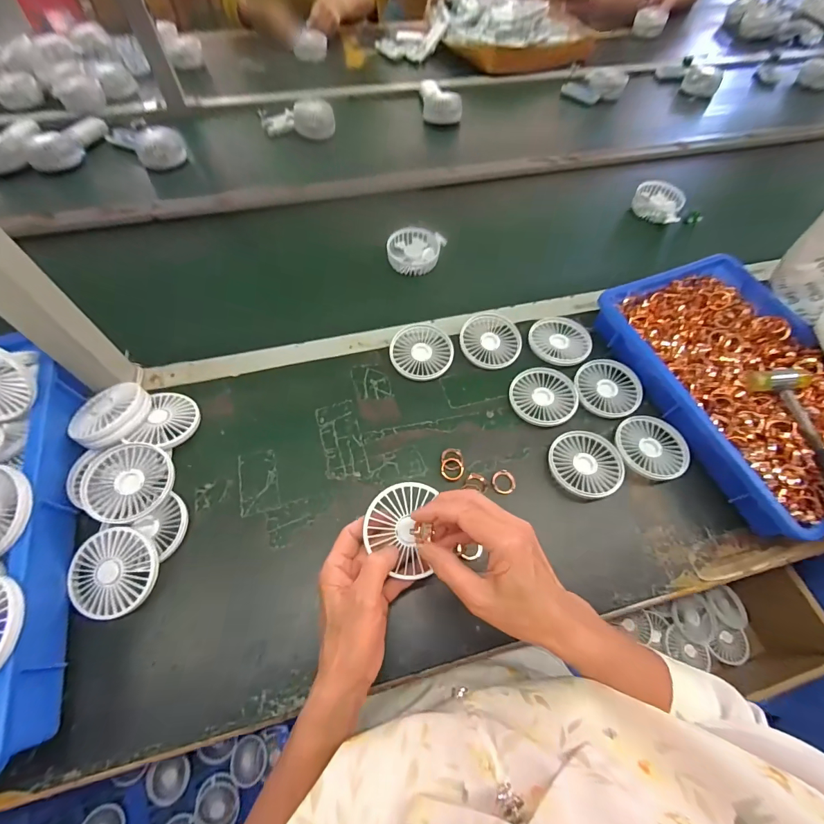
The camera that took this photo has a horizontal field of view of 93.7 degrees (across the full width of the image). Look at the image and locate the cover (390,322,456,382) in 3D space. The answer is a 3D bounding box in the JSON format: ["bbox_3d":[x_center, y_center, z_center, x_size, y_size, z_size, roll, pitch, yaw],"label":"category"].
[{"bbox_3d":[0.014,-0.086,0.557,0.086,0.017,0.091,7,61,1],"label":"cover"}]

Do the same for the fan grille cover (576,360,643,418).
[{"bbox_3d":[0.271,-0.033,0.536,0.087,0.014,0.089,36,65,15],"label":"fan grille cover"}]

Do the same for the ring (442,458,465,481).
[{"bbox_3d":[0.050,0.071,0.477,0.028,0.006,0.027,1,61,-2],"label":"ring"}]

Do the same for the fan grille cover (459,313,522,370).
[{"bbox_3d":[0.115,-0.104,0.565,0.087,0.017,0.090,5,61,0],"label":"fan grille cover"}]

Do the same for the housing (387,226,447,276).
[{"bbox_3d":[0.003,-0.283,0.673,0.092,0.024,0.099,21,63,8],"label":"housing"}]

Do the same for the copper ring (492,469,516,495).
[{"bbox_3d":[0.113,0.087,0.477,0.027,0.006,0.028,1,61,-2],"label":"copper ring"}]

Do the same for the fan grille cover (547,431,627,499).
[{"bbox_3d":[0.217,0.065,0.484,0.086,0.016,0.082,23,63,9],"label":"fan grille cover"}]

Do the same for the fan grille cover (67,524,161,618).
[{"bbox_3d":[-0.311,0.167,0.406,0.083,0.018,0.086,-9,76,-6],"label":"fan grille cover"}]

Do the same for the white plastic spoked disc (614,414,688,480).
[{"bbox_3d":[0.306,0.044,0.496,0.086,0.019,0.083,1,61,-2],"label":"white plastic spoked disc"}]

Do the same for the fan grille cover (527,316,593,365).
[{"bbox_3d":[0.217,-0.104,0.567,0.086,0.014,0.080,8,61,2],"label":"fan grille cover"}]

